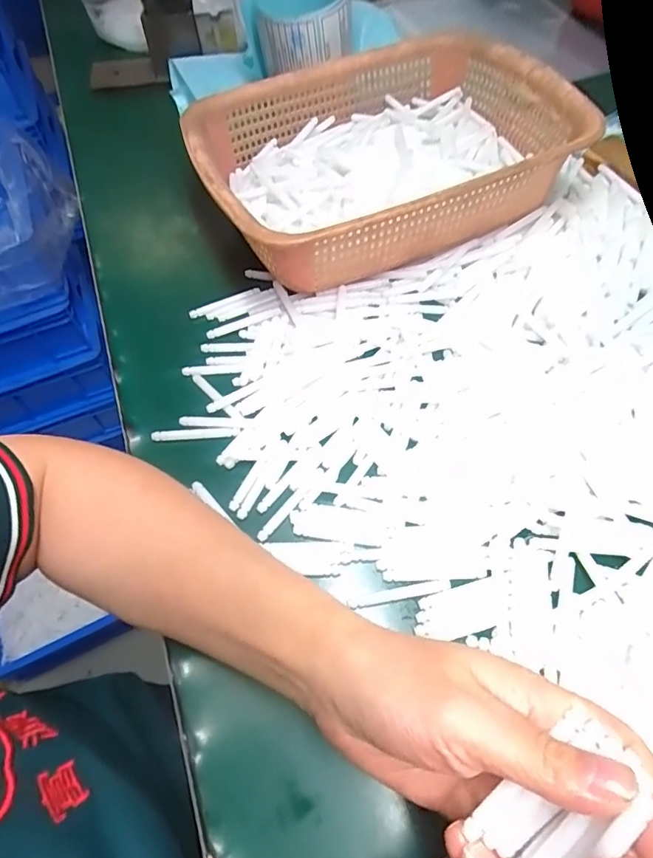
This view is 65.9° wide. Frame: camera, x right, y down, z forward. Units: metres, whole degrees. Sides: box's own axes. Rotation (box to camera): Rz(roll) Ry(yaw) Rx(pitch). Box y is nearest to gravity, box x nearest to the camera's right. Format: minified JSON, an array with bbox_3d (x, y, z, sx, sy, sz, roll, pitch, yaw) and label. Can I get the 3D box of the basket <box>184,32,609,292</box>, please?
[{"bbox_3d":[0.043,-0.224,0.416,0.283,0.076,0.202,-23,62,-9],"label":"basket"}]

